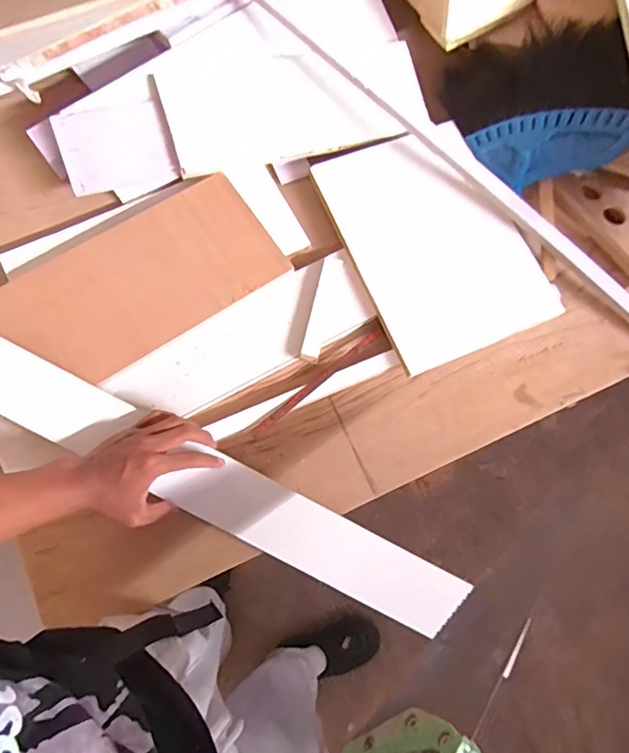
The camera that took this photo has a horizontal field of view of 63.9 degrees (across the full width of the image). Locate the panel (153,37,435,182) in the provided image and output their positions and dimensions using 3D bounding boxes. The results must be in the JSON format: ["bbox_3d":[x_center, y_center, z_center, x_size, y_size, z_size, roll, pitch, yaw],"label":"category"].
[{"bbox_3d":[-0.024,-0.412,0.768,0.395,0.026,0.151,-17,95,-12],"label":"panel"}]

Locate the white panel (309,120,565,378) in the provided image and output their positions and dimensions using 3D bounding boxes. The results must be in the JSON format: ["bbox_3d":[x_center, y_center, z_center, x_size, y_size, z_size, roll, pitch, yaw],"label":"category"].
[{"bbox_3d":[0.180,-0.199,0.750,0.252,0.022,0.342,-23,80,-7],"label":"white panel"}]

